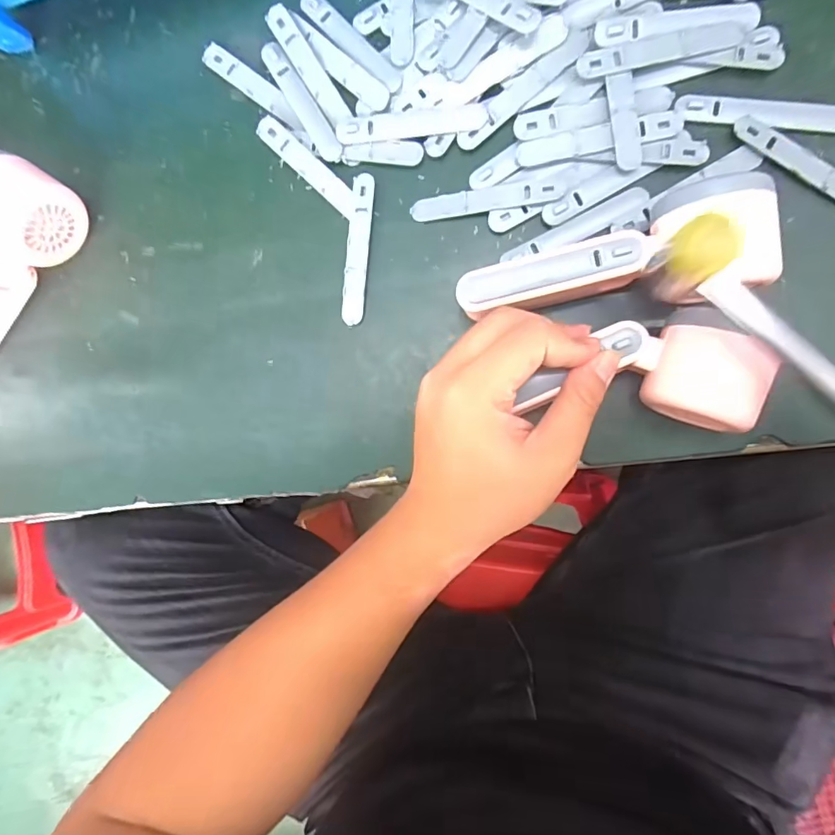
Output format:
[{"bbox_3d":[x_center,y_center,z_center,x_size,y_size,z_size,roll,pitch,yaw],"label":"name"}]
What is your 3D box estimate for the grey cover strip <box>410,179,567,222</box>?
[{"bbox_3d":[0.043,-0.136,0.316,0.093,0.004,0.015,-5,90,12],"label":"grey cover strip"}]

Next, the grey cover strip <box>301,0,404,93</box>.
[{"bbox_3d":[-0.043,-0.243,0.324,0.016,0.004,0.091,-45,85,6],"label":"grey cover strip"}]

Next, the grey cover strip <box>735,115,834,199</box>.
[{"bbox_3d":[0.225,-0.144,0.290,0.093,0.006,0.015,37,96,6],"label":"grey cover strip"}]

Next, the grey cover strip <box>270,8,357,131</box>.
[{"bbox_3d":[-0.071,-0.229,0.330,0.017,0.005,0.088,-32,86,7],"label":"grey cover strip"}]

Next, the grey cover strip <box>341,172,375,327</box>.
[{"bbox_3d":[-0.039,-0.110,0.331,0.015,0.004,0.095,6,91,8],"label":"grey cover strip"}]

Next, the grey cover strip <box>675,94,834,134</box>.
[{"bbox_3d":[0.201,-0.177,0.295,0.093,0.005,0.018,12,92,8],"label":"grey cover strip"}]

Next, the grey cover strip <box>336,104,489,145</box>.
[{"bbox_3d":[-0.004,-0.187,0.321,0.094,0.004,0.016,-2,90,8],"label":"grey cover strip"}]

